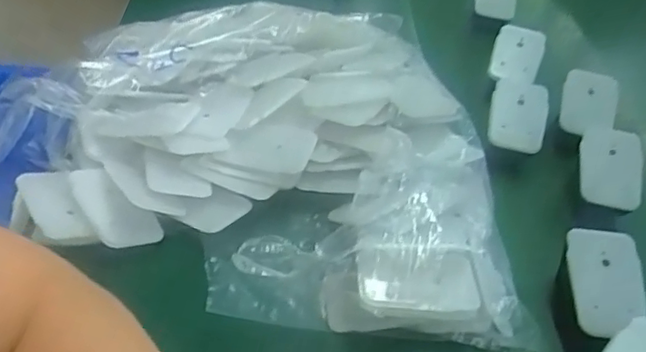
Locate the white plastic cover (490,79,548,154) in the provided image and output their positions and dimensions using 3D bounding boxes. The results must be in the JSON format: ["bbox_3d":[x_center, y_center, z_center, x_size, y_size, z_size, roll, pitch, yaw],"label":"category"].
[{"bbox_3d":[0.157,-0.050,0.513,0.044,0.014,0.063,13,69,9],"label":"white plastic cover"}]

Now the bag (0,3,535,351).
[{"bbox_3d":[-0.054,-0.022,0.440,0.326,0.062,0.284,1,43,-7],"label":"bag"}]

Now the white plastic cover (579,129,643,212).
[{"bbox_3d":[0.212,-0.006,0.474,0.043,0.012,0.064,11,60,10],"label":"white plastic cover"}]

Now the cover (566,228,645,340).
[{"bbox_3d":[0.172,0.064,0.387,0.044,0.006,0.064,3,67,-5],"label":"cover"}]

